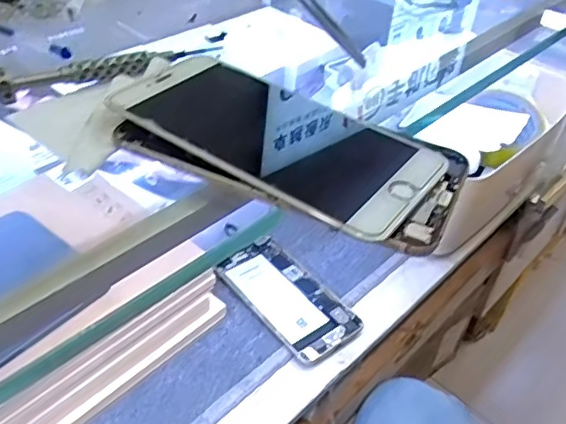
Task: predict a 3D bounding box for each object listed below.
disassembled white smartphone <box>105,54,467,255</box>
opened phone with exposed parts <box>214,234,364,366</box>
[{"bbox_3d":[0.000,-0.033,0.267,0.163,0.013,0.080,24,45,21],"label":"disassembled white smartphone"},{"bbox_3d":[0.003,0.082,0.566,0.077,0.004,0.151,-27,50,-31],"label":"opened phone with exposed parts"}]

